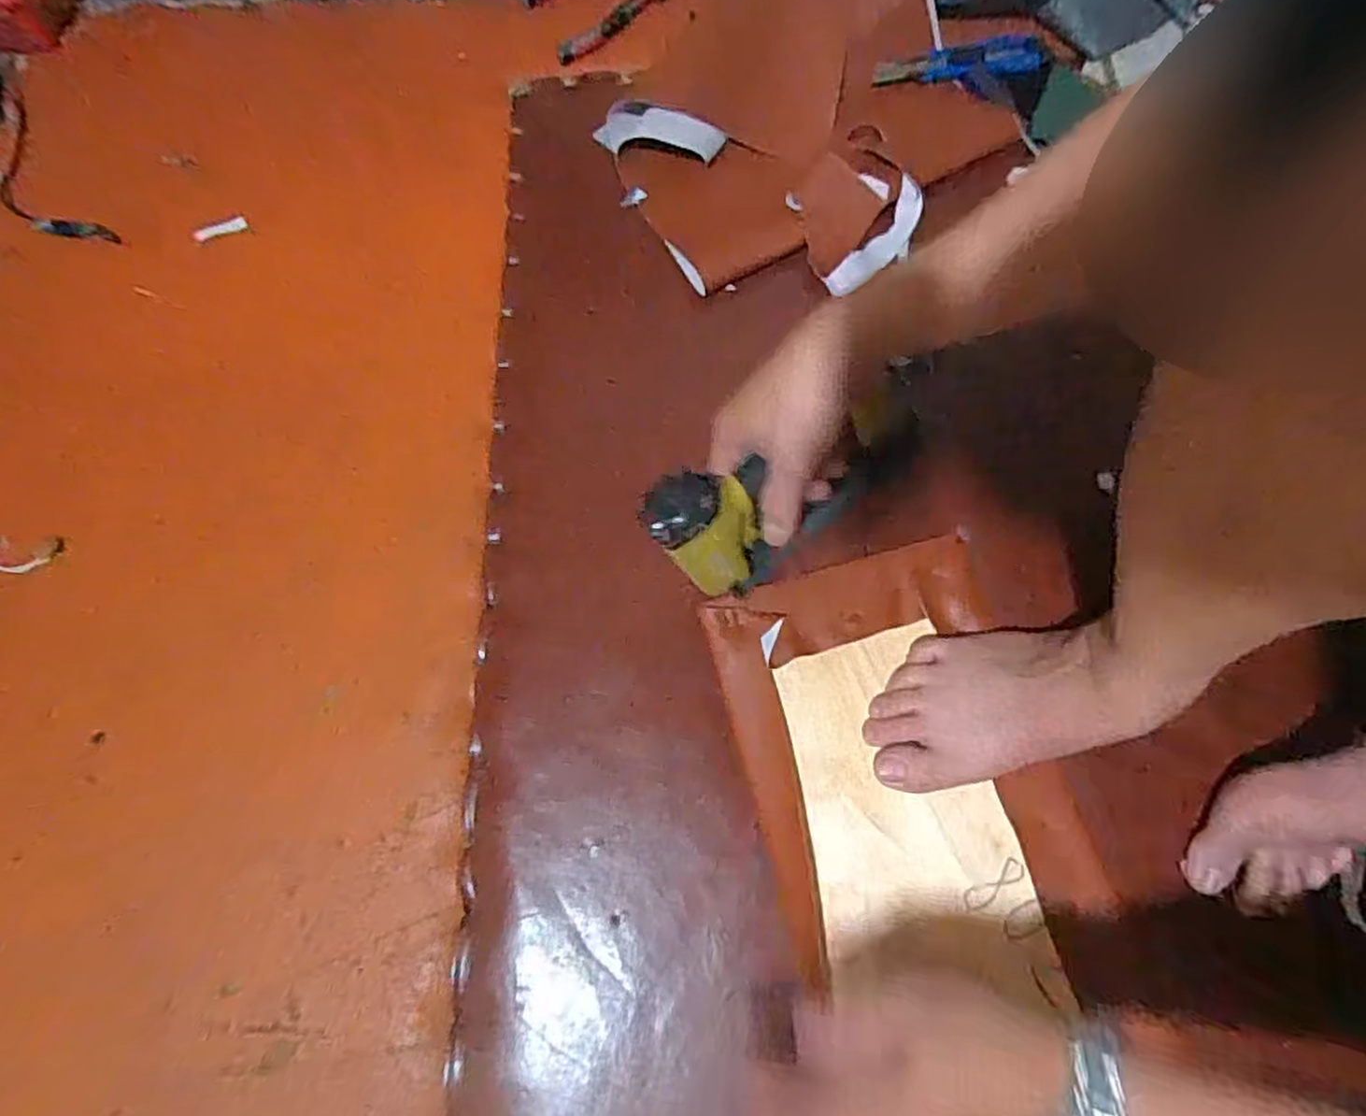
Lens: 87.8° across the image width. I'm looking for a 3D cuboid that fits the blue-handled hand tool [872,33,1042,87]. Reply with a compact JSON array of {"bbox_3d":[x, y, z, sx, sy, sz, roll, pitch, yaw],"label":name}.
[{"bbox_3d":[0.261,-0.471,0.674,0.163,0.013,0.037,-10,72,-4],"label":"blue-handled hand tool"}]

